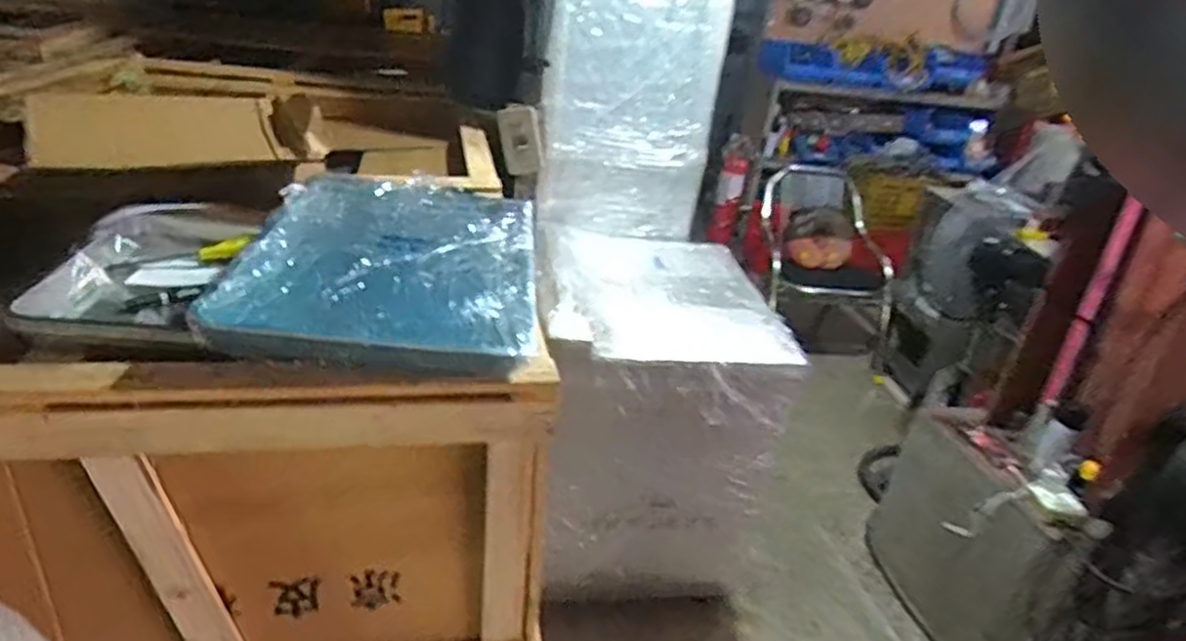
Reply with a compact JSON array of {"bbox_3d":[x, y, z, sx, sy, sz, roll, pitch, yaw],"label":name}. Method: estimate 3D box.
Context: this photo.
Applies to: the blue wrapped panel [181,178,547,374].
[{"bbox_3d":[-0.282,-0.092,1.054,0.391,0.057,0.539,4,28,-6],"label":"blue wrapped panel"}]

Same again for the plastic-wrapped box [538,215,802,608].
[{"bbox_3d":[0.132,0.216,1.980,0.581,0.819,0.738,4,28,-6],"label":"plastic-wrapped box"}]

